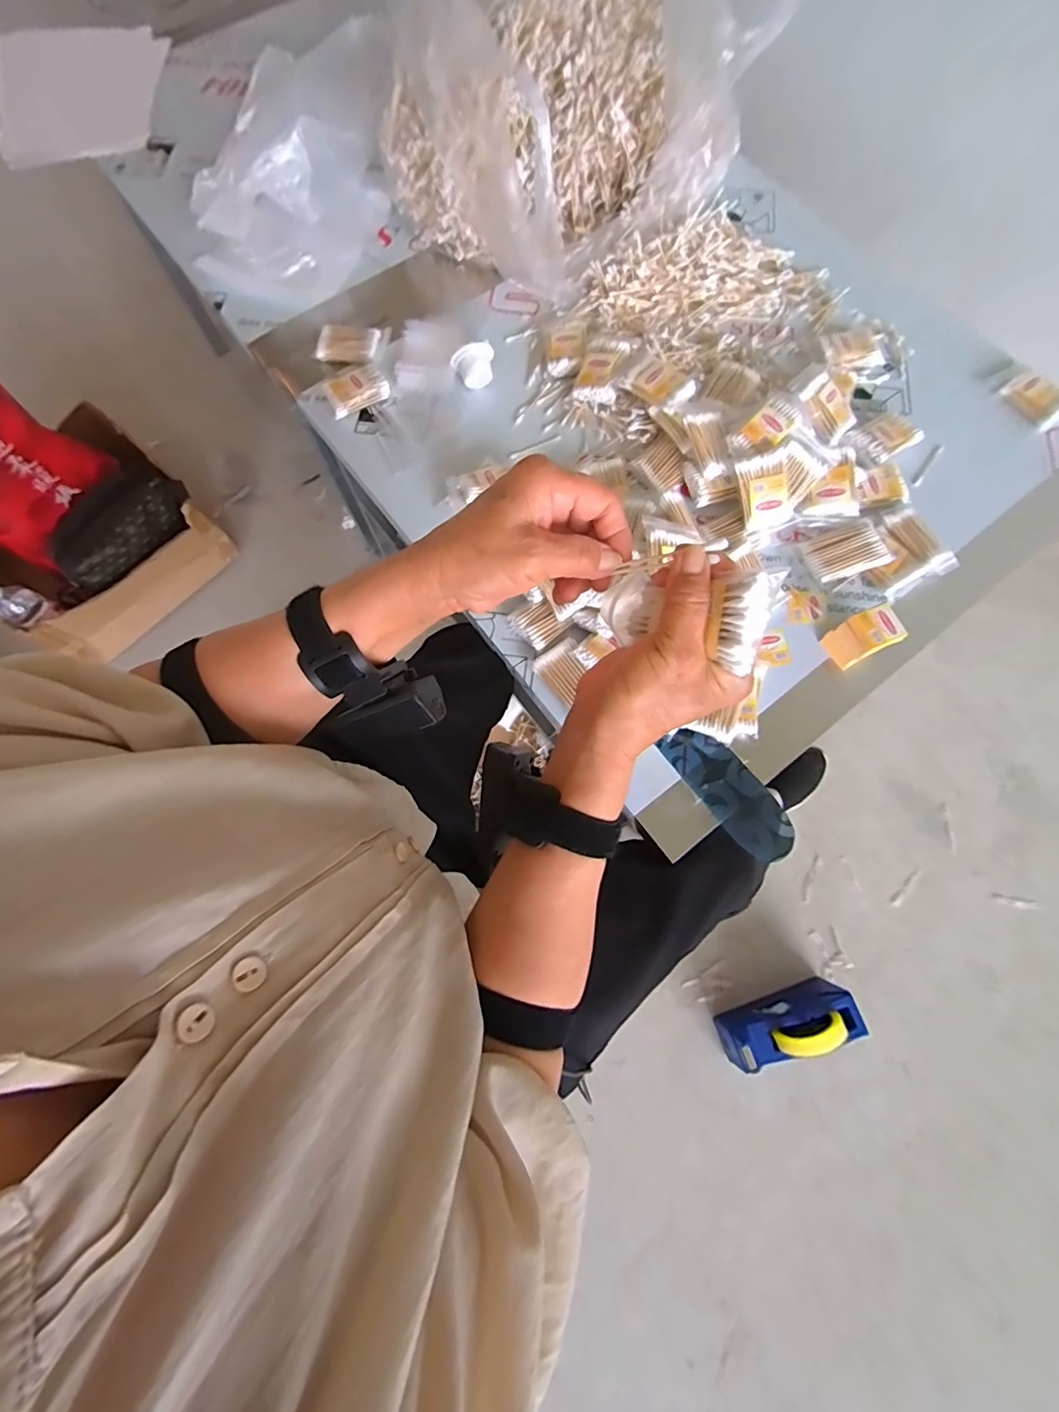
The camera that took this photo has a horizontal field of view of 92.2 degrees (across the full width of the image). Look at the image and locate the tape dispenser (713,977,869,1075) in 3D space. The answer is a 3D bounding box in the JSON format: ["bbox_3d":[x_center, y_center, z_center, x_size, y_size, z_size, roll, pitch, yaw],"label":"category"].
[{"bbox_3d":[0.411,0.507,0.813,0.202,0.137,0.059,-17,75,-5],"label":"tape dispenser"}]

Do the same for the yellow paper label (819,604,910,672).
[{"bbox_3d":[0.357,-0.074,0.544,0.063,0.045,0.044,-26,76,-7],"label":"yellow paper label"}]

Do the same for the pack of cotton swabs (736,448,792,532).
[{"bbox_3d":[0.261,-0.237,0.564,0.050,0.008,0.076,-17,112,5],"label":"pack of cotton swabs"}]

